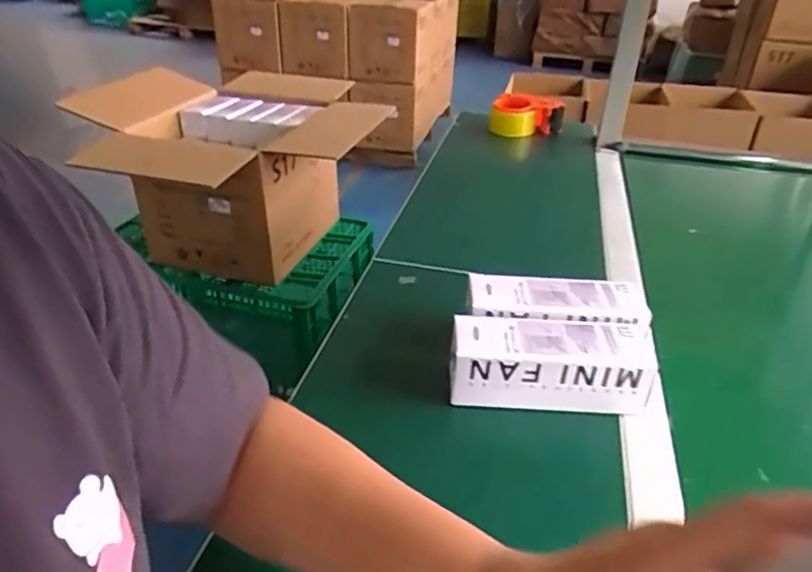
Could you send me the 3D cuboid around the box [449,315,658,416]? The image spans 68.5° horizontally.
[{"bbox_3d":[0.133,0.073,0.560,0.178,0.063,0.062,4,32,2],"label":"box"}]

